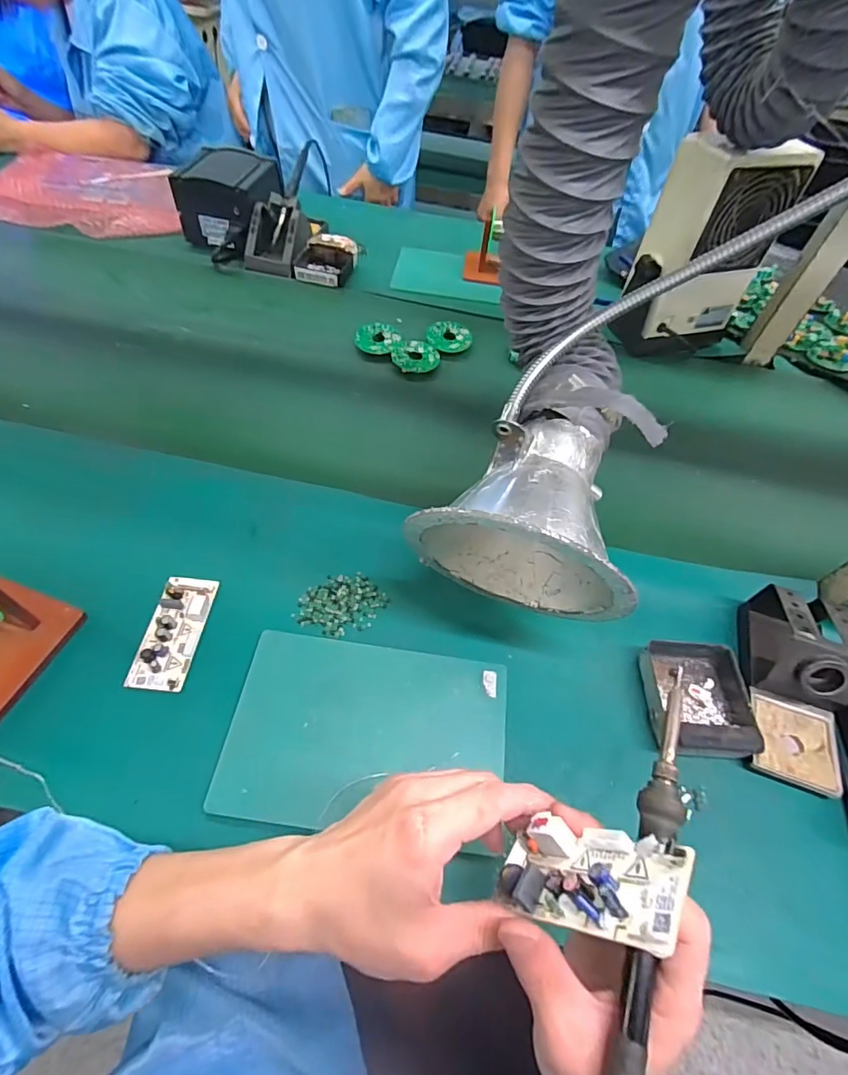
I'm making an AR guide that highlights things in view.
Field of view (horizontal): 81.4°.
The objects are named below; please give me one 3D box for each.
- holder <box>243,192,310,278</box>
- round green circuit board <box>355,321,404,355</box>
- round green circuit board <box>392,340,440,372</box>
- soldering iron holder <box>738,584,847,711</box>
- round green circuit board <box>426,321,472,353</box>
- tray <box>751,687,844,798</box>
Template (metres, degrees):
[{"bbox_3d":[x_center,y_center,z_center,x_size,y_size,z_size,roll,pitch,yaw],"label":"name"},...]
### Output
[{"bbox_3d":[-0.232,-0.476,0.781,0.080,0.073,0.102,22,55,9],"label":"holder"},{"bbox_3d":[-0.063,-0.284,0.701,0.063,0.007,0.060,31,69,11],"label":"round green circuit board"},{"bbox_3d":[-0.010,-0.254,0.687,0.063,0.011,0.060,4,57,-6],"label":"round green circuit board"},{"bbox_3d":[0.337,0.098,0.443,0.075,0.073,0.101,14,54,4],"label":"soldering iron holder"},{"bbox_3d":[0.037,-0.291,0.717,0.064,0.009,0.068,1,54,-6],"label":"round green circuit board"},{"bbox_3d":[0.314,0.172,0.417,0.068,0.012,0.070,19,54,7],"label":"tray"}]

